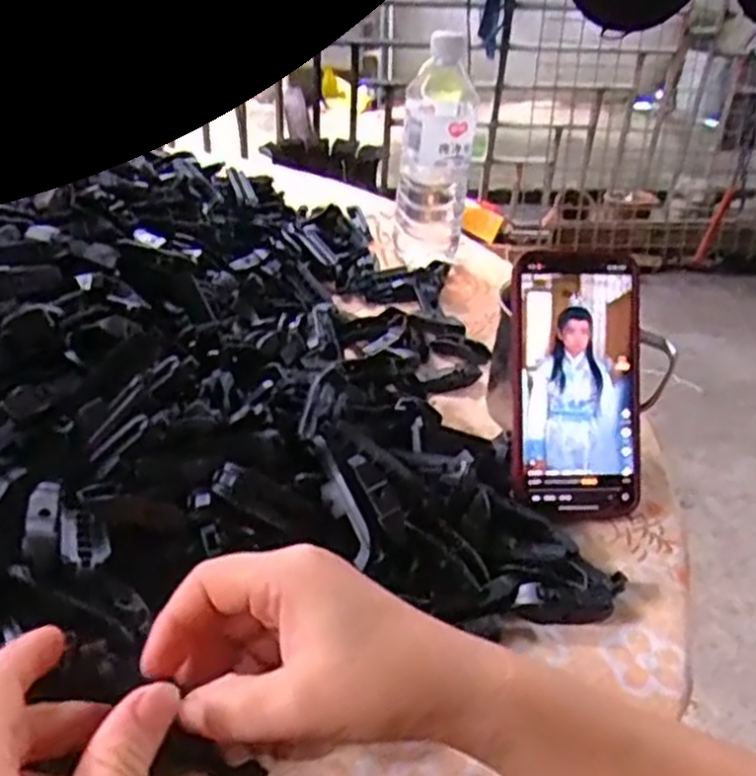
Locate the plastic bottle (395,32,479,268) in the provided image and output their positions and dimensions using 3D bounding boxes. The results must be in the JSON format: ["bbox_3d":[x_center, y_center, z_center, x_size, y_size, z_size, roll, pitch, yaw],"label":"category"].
[{"bbox_3d":[0.055,-0.214,0.706,0.066,0.207,0.078,5,36,3],"label":"plastic bottle"}]

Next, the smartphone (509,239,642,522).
[{"bbox_3d":[0.124,-0.003,0.466,0.080,0.162,0.010,-1,2,-4],"label":"smartphone"}]

